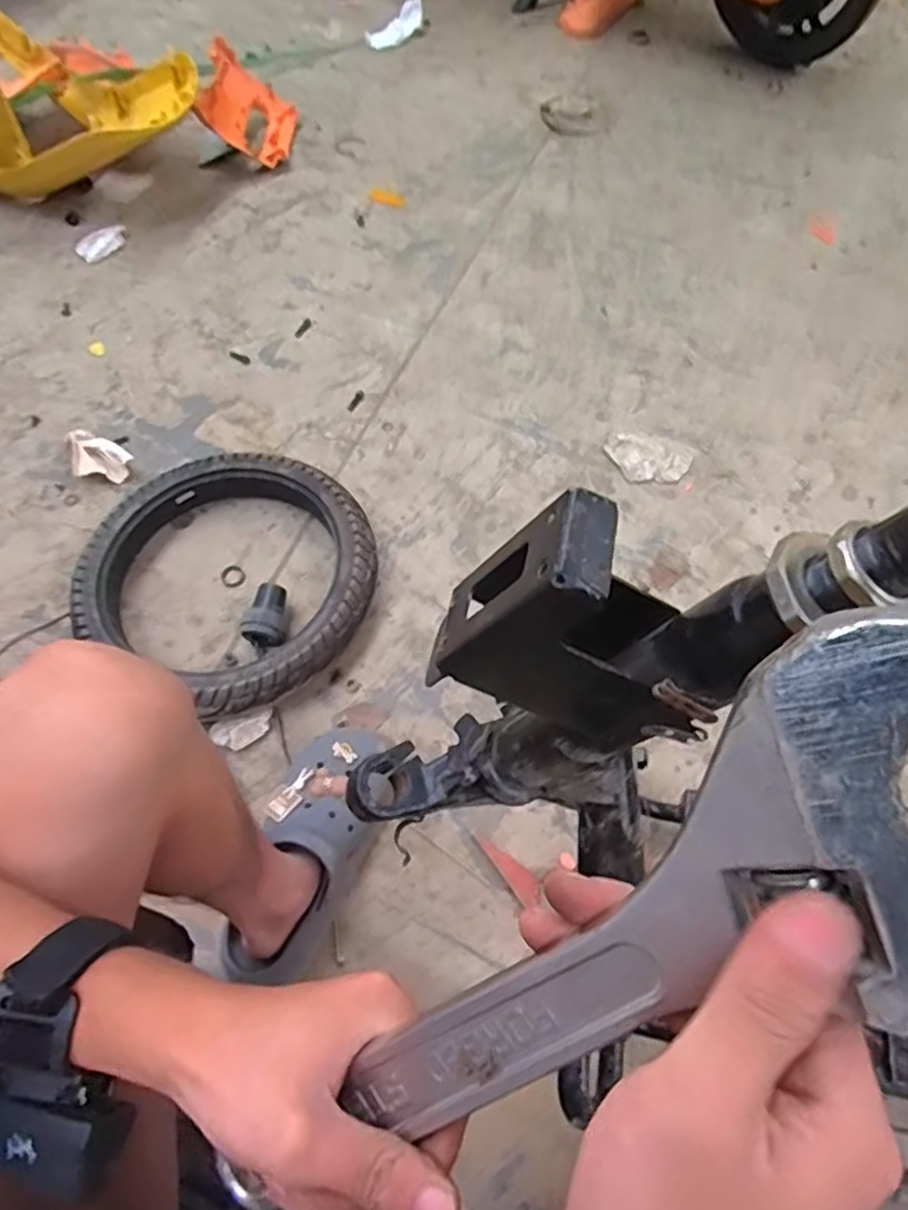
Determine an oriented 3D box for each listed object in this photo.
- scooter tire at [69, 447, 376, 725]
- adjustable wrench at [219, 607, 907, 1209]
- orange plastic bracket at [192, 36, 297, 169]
[{"bbox_3d":[-0.267,-0.038,0.876,0.334,0.063,0.348,0,62,1],"label":"scooter tire"},{"bbox_3d":[0.054,0.103,0.198,0.017,0.254,0.080,0,48,-53],"label":"adjustable wrench"},{"bbox_3d":[-0.390,-0.929,1.323,0.041,0.184,0.211,-14,65,39],"label":"orange plastic bracket"}]

